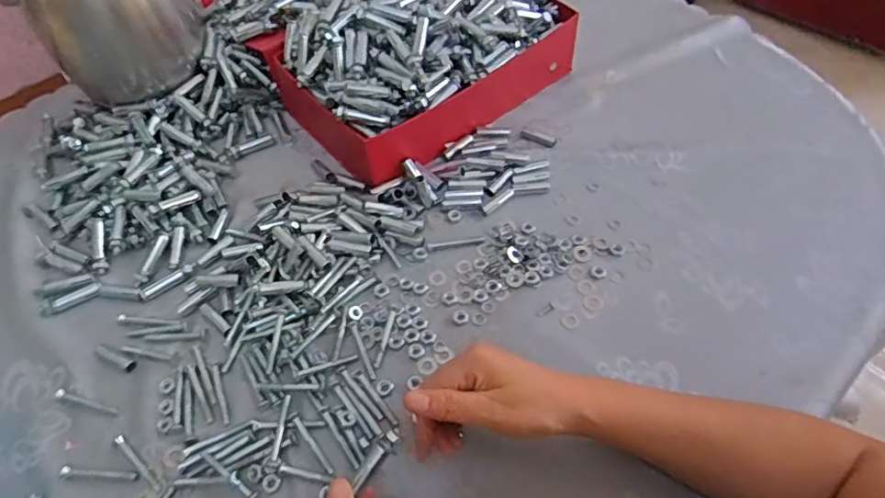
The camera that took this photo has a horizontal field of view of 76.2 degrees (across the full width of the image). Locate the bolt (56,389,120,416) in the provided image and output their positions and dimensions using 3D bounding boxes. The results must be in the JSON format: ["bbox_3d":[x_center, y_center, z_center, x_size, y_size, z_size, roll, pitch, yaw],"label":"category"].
[{"bbox_3d":[-0.294,0.126,0.467,0.061,0.004,0.007,14,57,11],"label":"bolt"}]

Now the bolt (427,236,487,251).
[{"bbox_3d":[0.014,-0.006,0.548,0.056,0.004,0.009,-7,56,-3],"label":"bolt"}]

